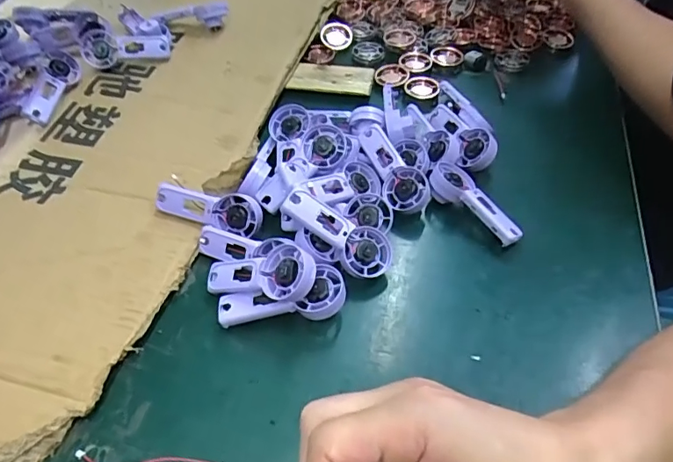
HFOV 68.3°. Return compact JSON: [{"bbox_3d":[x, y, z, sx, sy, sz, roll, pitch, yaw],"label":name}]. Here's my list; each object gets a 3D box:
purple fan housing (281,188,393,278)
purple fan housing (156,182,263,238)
[{"bbox_3d":[0.001,0.002,0.383,0.094,0.019,0.036,34,51,-14],"label":"purple fan housing"},{"bbox_3d":[-0.107,-0.019,0.419,0.092,0.032,0.017,10,10,6],"label":"purple fan housing"}]

